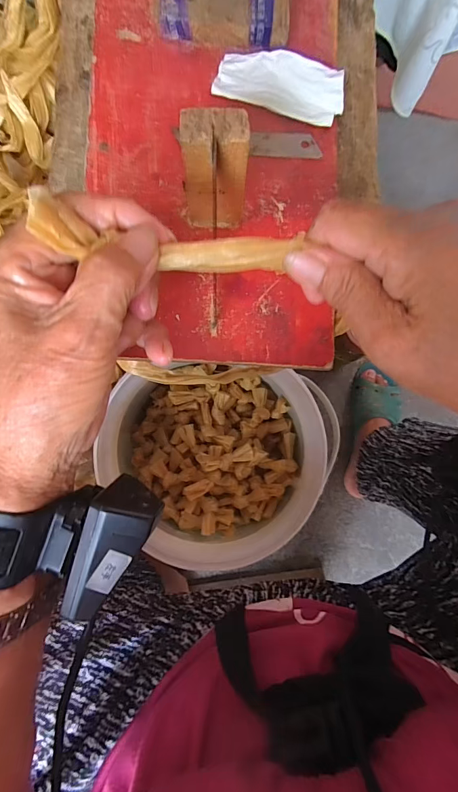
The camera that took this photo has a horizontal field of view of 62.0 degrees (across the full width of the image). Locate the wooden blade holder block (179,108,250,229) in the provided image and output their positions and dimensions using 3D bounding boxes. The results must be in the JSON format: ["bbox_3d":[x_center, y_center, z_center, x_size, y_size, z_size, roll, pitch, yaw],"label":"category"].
[{"bbox_3d":[-0.008,-0.124,0.217,0.034,0.073,0.020,-3,85,-3],"label":"wooden blade holder block"}]

